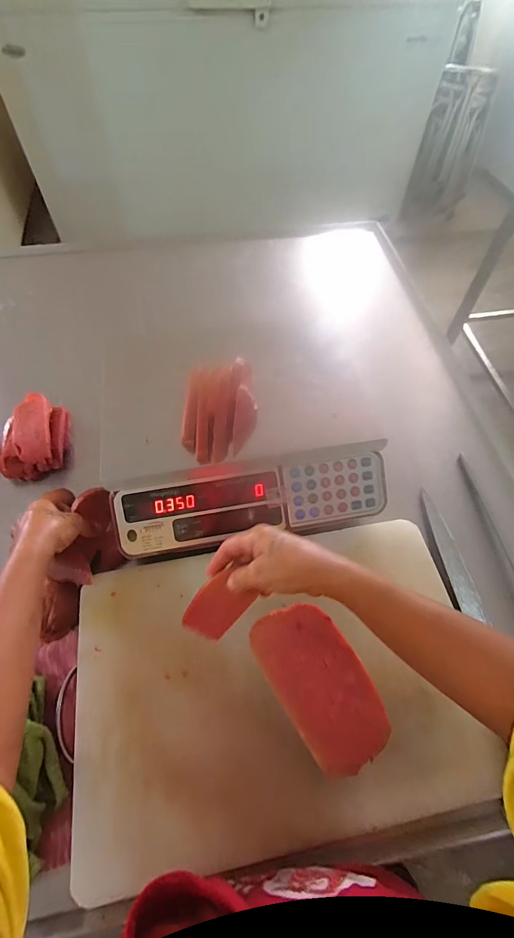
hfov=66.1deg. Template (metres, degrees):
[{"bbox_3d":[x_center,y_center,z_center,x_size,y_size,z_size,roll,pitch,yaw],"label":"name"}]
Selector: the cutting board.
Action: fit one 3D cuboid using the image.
[{"bbox_3d":[0.026,0.225,0.434,0.428,0.023,0.297,-9,60,-7],"label":"cutting board"}]

